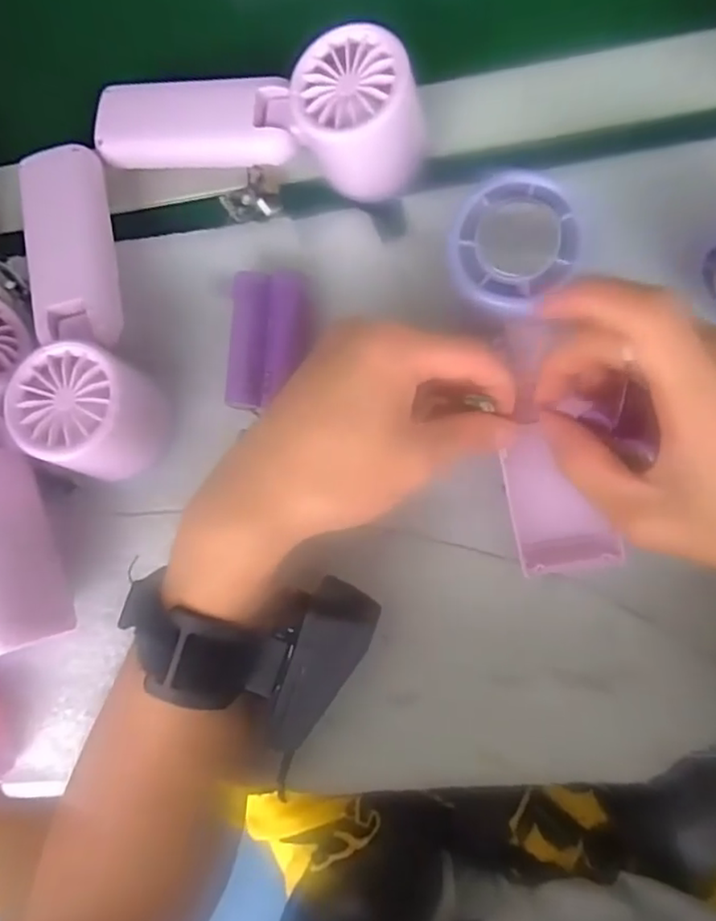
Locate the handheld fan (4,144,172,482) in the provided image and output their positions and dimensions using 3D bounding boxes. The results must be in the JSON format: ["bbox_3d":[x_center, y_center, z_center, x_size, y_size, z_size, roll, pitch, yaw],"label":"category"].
[{"bbox_3d":[-0.133,-0.071,0.285,0.055,0.052,0.174,-12,83,8],"label":"handheld fan"}]

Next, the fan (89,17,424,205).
[{"bbox_3d":[-0.052,-0.168,0.292,0.167,0.044,0.064,12,87,10],"label":"fan"}]

